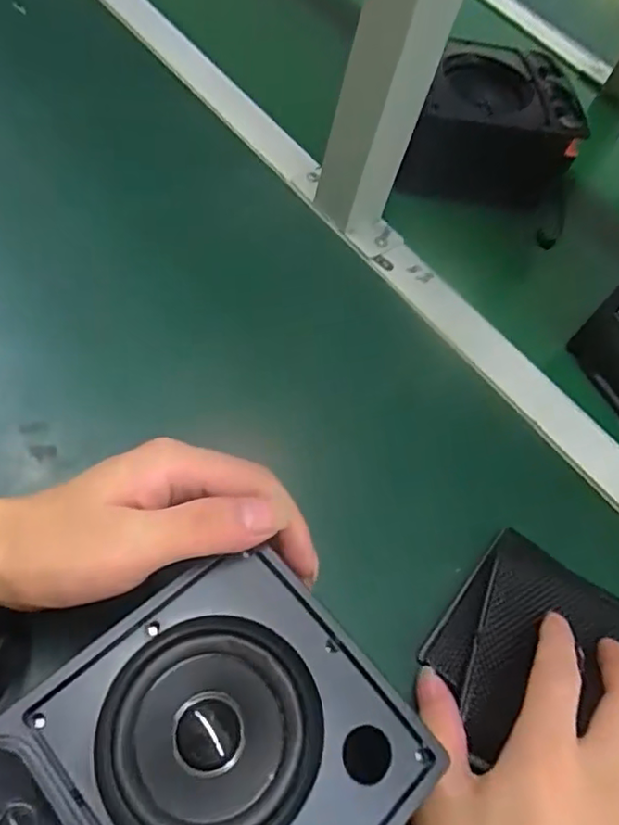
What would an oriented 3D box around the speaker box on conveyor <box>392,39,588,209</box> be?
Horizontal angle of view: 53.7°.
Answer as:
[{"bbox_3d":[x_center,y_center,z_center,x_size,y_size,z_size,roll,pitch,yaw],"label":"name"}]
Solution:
[{"bbox_3d":[0.149,-0.247,0.529,0.143,0.090,0.099,4,58,-11],"label":"speaker box on conveyor"}]

